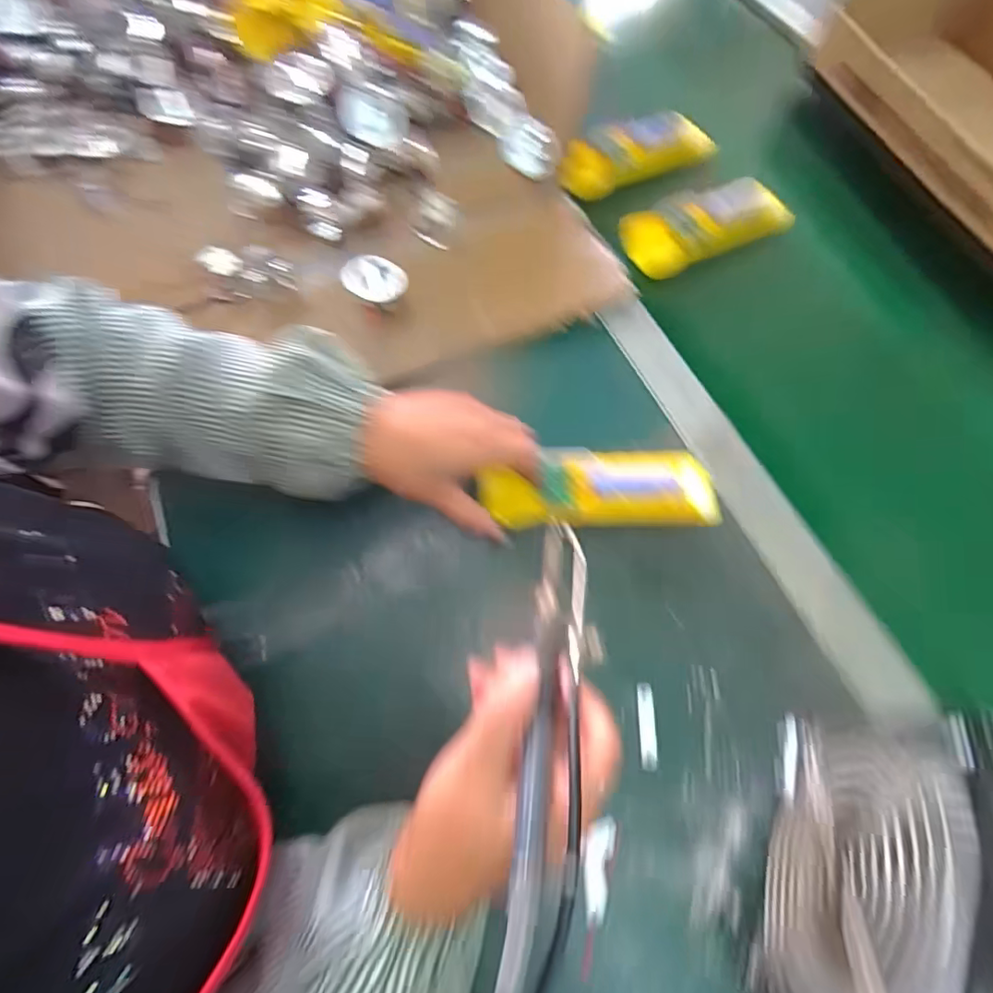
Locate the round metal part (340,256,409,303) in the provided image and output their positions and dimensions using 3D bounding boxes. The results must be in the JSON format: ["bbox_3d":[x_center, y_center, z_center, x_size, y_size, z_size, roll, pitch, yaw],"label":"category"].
[{"bbox_3d":[-0.106,-0.190,0.472,0.054,0.010,0.044,13,70,-3],"label":"round metal part"}]

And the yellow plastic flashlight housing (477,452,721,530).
[{"bbox_3d":[0.074,-0.004,0.394,0.166,0.026,0.052,-2,64,1],"label":"yellow plastic flashlight housing"}]

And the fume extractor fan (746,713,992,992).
[{"bbox_3d":[0.181,0.187,0.249,0.062,0.150,0.153,20,68,8],"label":"fume extractor fan"}]

